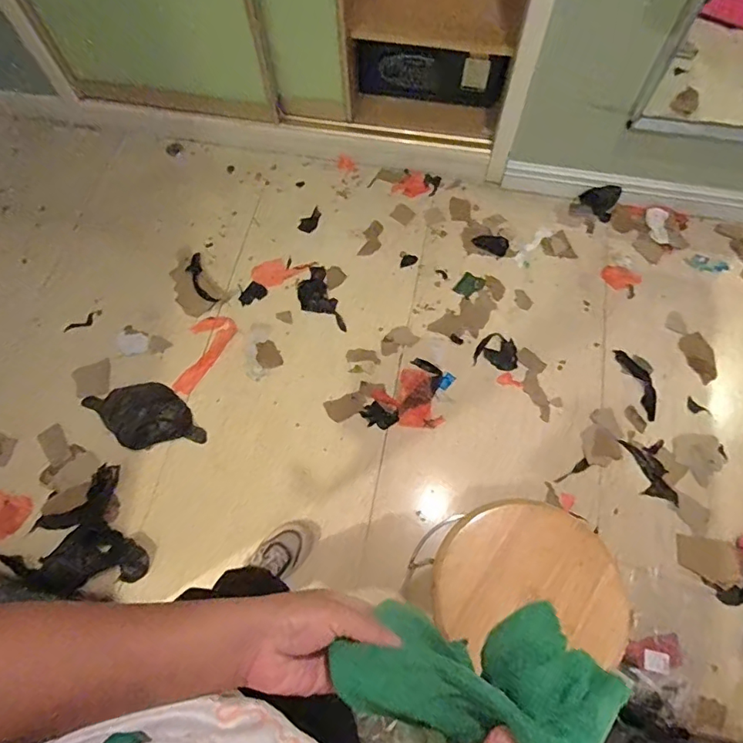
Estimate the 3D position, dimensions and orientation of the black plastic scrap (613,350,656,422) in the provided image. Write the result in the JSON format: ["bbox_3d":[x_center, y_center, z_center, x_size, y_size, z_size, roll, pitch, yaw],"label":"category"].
[{"bbox_3d":[0.701,0.028,1.307,0.062,0.007,0.200,-15,67,-6],"label":"black plastic scrap"}]

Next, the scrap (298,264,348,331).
[{"bbox_3d":[-0.150,-0.201,1.410,0.095,0.010,0.222,-18,68,-7],"label":"scrap"}]

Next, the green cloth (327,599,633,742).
[{"bbox_3d":[0.067,0.201,0.336,0.176,0.063,0.079,-8,64,25],"label":"green cloth"}]

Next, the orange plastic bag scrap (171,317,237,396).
[{"bbox_3d":[-0.462,-0.057,1.342,0.114,0.009,0.234,29,70,12],"label":"orange plastic bag scrap"}]

